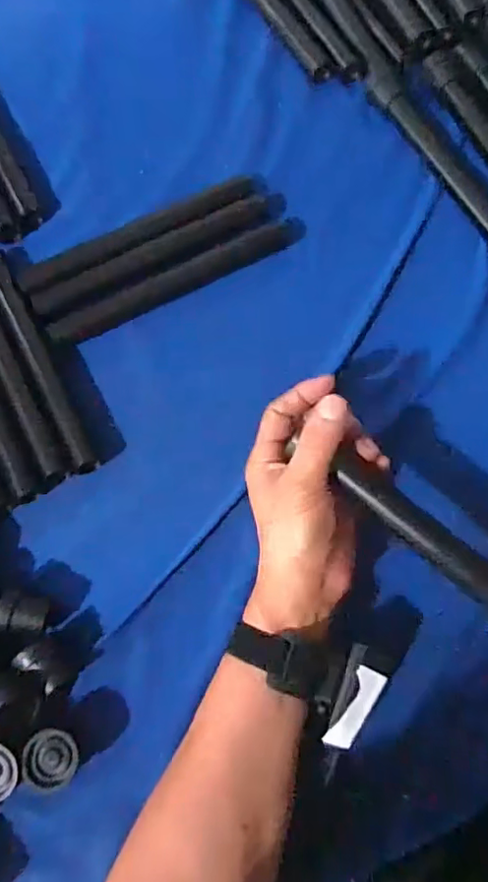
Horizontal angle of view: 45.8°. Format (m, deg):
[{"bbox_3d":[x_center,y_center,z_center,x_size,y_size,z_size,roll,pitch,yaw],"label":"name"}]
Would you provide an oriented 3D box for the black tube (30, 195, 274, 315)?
[{"bbox_3d":[-0.079,-0.165,0.512,0.222,0.018,0.024,-28,73,-9],"label":"black tube"}]

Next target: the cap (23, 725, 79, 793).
[{"bbox_3d":[-0.124,0.206,0.375,0.035,0.023,0.035,0,71,0],"label":"cap"}]

